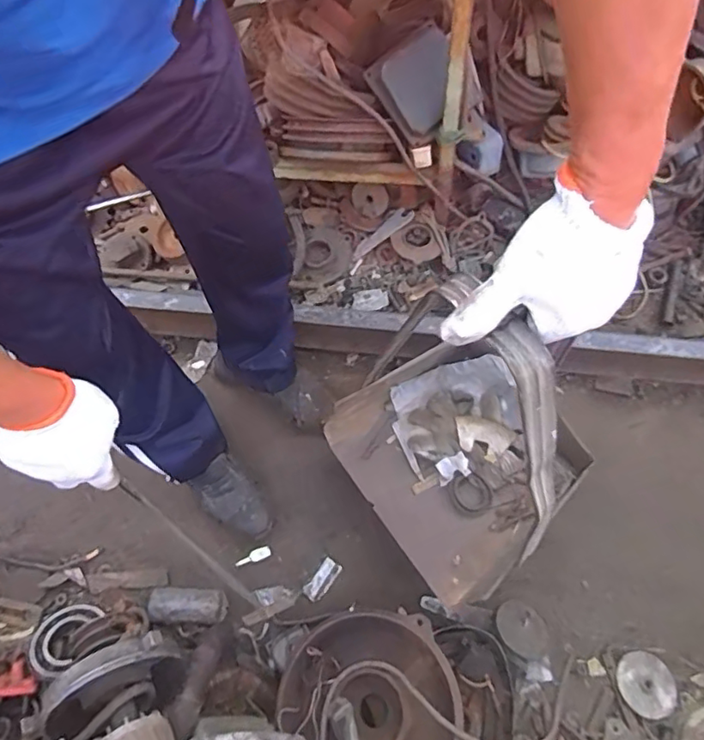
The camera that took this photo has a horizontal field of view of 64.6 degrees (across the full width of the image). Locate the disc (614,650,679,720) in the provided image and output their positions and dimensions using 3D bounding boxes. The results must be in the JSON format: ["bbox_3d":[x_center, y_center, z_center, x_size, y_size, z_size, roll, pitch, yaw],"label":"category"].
[{"bbox_3d":[0.485,0.516,0.915,0.095,0.011,0.094,5,47,-6],"label":"disc"}]

